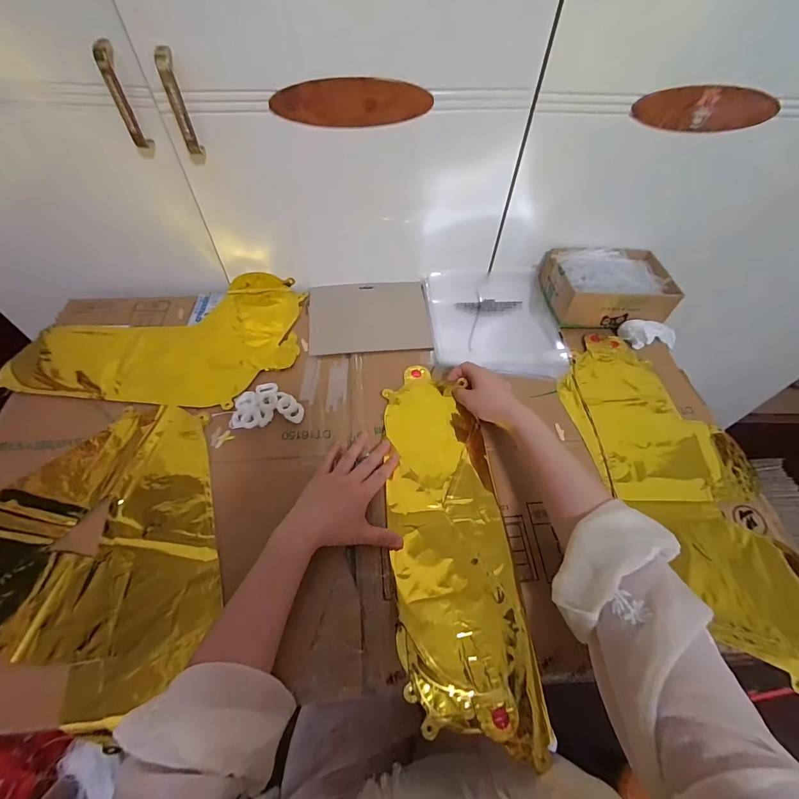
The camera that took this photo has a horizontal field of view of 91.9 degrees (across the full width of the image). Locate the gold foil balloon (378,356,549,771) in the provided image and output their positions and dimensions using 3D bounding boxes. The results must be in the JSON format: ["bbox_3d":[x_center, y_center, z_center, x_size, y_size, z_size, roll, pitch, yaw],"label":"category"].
[{"bbox_3d":[0.056,0.143,0.461,0.135,0.014,0.423,-5,57,-6],"label":"gold foil balloon"}]

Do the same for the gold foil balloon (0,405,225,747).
[{"bbox_3d":[-0.381,0.172,0.410,0.349,0.021,0.315,-14,56,-12],"label":"gold foil balloon"}]

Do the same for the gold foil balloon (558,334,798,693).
[{"bbox_3d":[0.361,0.095,0.502,0.180,0.030,0.439,-14,56,-12],"label":"gold foil balloon"}]

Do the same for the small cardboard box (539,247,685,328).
[{"bbox_3d":[0.347,-0.190,0.646,0.193,0.081,0.139,0,55,-3],"label":"small cardboard box"}]

